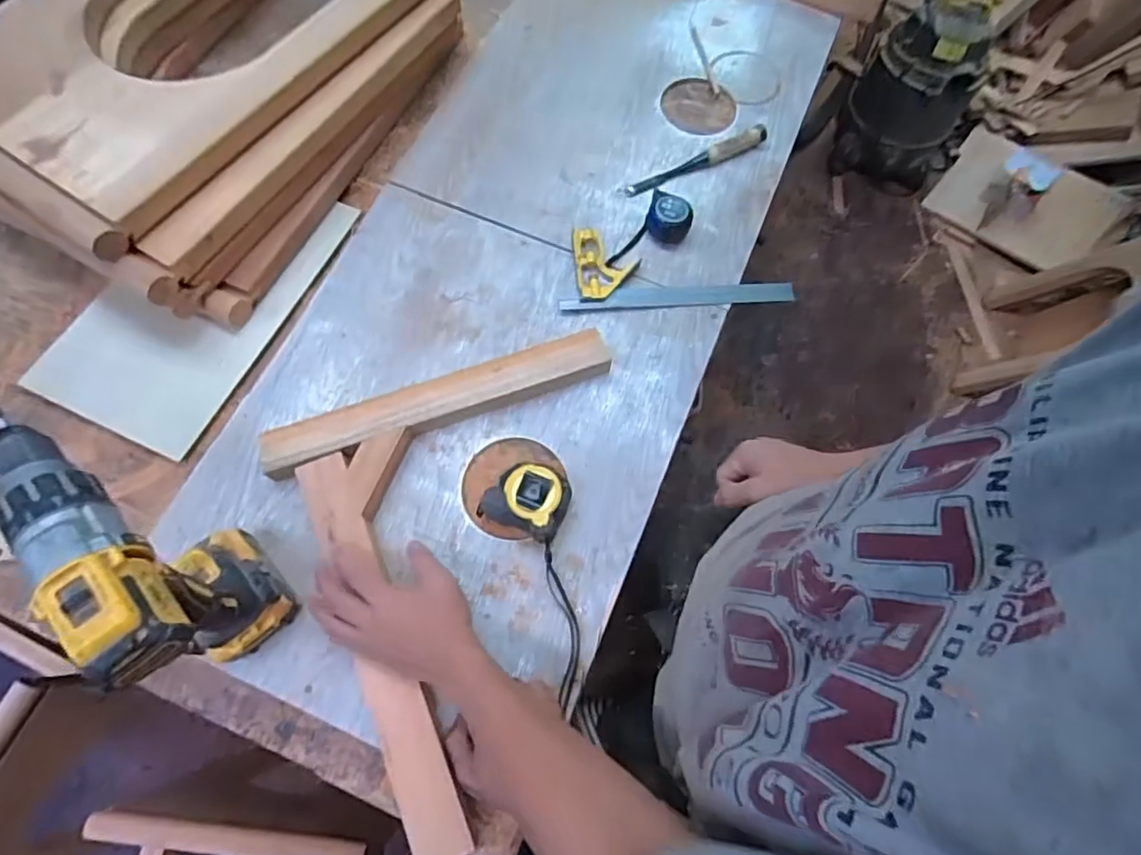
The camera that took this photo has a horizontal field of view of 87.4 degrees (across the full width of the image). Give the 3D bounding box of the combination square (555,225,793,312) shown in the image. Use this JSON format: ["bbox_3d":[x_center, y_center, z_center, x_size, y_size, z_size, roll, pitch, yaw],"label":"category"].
[{"bbox_3d":[0.140,-0.206,0.768,0.297,0.018,0.109,-2,67,-3],"label":"combination square"}]

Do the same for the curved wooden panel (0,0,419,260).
[{"bbox_3d":[-0.502,-0.504,0.774,0.392,0.070,0.580,32,72,10],"label":"curved wooden panel"}]

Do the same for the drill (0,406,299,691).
[{"bbox_3d":[-0.339,0.111,0.509,0.070,0.262,0.212,-38,75,-14],"label":"drill"}]

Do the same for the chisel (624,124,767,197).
[{"bbox_3d":[0.176,-0.373,0.831,0.223,0.025,0.021,-24,70,-11],"label":"chisel"}]

